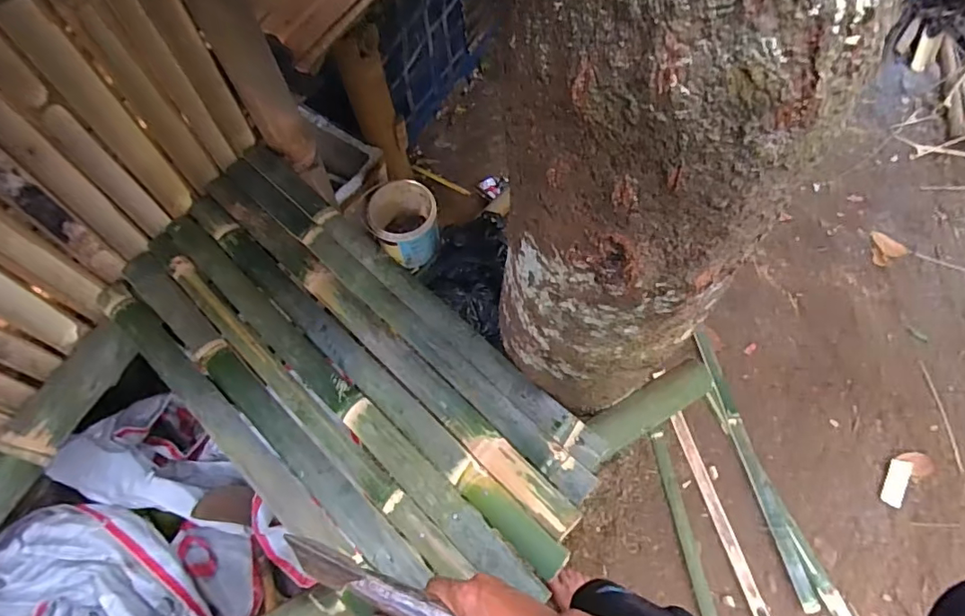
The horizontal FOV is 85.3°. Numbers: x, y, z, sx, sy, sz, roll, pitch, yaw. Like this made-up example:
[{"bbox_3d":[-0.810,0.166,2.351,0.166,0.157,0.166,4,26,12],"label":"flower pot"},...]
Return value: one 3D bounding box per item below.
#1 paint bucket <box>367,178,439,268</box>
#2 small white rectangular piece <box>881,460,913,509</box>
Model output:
[{"bbox_3d":[-0.217,-0.225,1.508,0.184,0.173,0.229,-13,66,-4],"label":"paint bucket"},{"bbox_3d":[1.017,0.428,1.282,0.048,0.010,0.123,26,70,13],"label":"small white rectangular piece"}]

